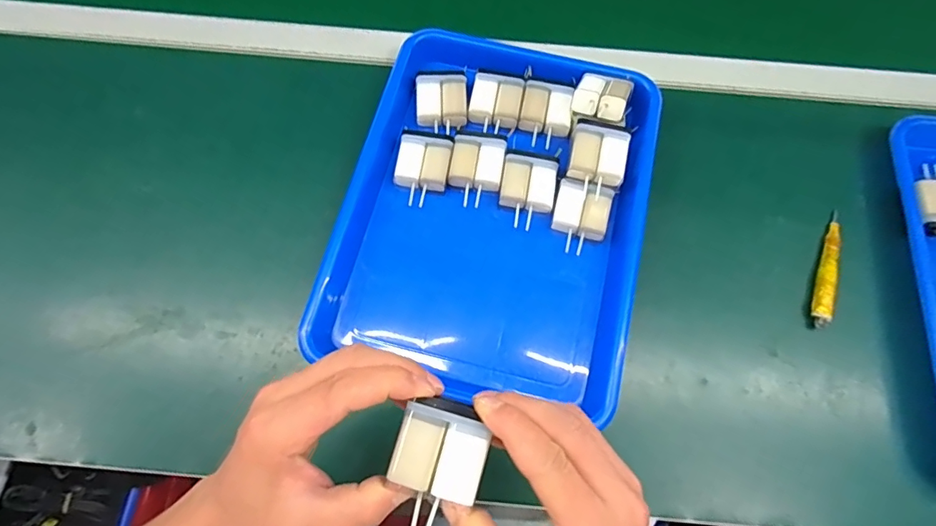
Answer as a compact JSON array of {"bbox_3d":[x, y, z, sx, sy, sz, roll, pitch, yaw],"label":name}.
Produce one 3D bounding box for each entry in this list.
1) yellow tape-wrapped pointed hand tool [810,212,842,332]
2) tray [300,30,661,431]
[{"bbox_3d":[0.322,0.003,0.436,0.018,0.012,0.113,22,72,6],"label":"yellow tape-wrapped pointed hand tool"},{"bbox_3d":[0.025,-0.045,0.431,0.250,0.057,0.326,13,73,5],"label":"tray"}]

